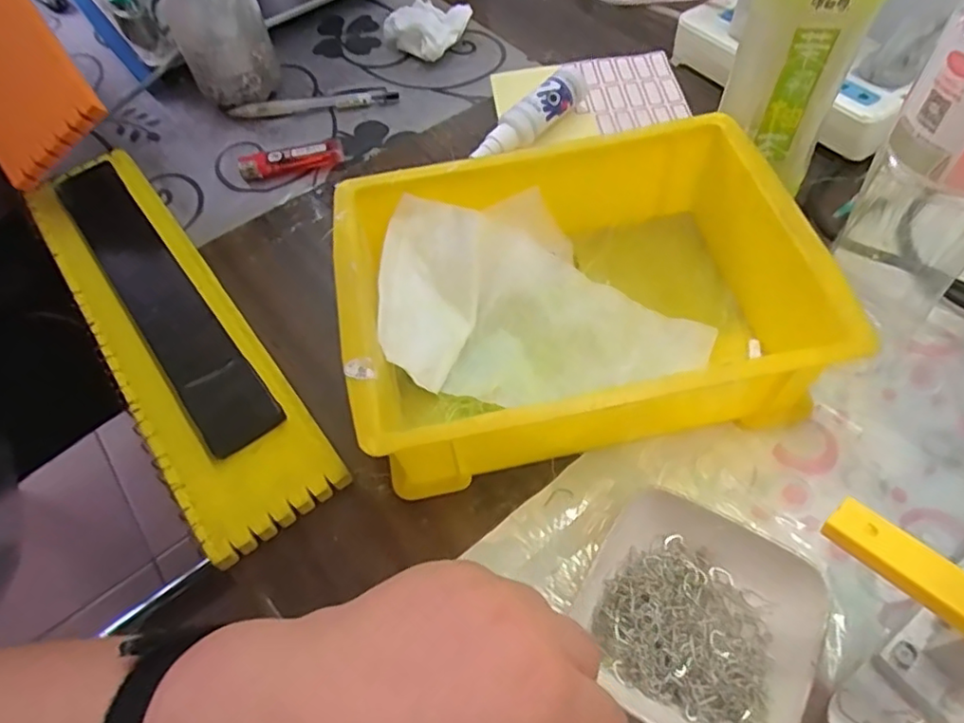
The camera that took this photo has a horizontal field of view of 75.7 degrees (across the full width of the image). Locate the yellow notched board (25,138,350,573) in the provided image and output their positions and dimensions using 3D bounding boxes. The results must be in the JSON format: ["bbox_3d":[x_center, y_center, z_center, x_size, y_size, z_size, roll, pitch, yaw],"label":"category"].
[{"bbox_3d":[-0.200,-0.025,0.394,0.079,0.025,0.333,-34,62,-16],"label":"yellow notched board"}]

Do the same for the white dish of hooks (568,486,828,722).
[{"bbox_3d":[0.096,0.117,0.281,0.094,0.023,0.095,25,63,19],"label":"white dish of hooks"}]

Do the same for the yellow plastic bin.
[{"bbox_3d":[0.049,-0.035,0.350,0.240,0.074,0.171,-12,58,-2],"label":"yellow plastic bin"}]

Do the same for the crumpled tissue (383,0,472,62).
[{"bbox_3d":[-0.048,-0.293,0.546,0.061,0.027,0.057,36,68,24],"label":"crumpled tissue"}]

